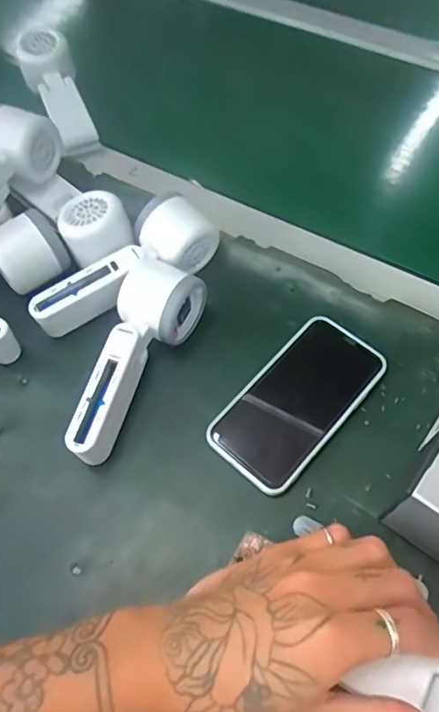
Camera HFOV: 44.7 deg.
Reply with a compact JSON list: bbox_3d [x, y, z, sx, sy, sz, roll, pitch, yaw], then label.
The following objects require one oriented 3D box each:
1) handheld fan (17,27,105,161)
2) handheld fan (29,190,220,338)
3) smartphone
[{"bbox_3d":[-0.169,-0.276,0.560,0.054,0.042,0.175,-20,62,-10],"label":"handheld fan"},{"bbox_3d":[-0.076,-0.069,0.443,0.163,0.048,0.055,-39,67,-19],"label":"handheld fan"},{"bbox_3d":[0.061,0.032,0.412,0.074,0.006,0.144,38,68,20],"label":"smartphone"}]

